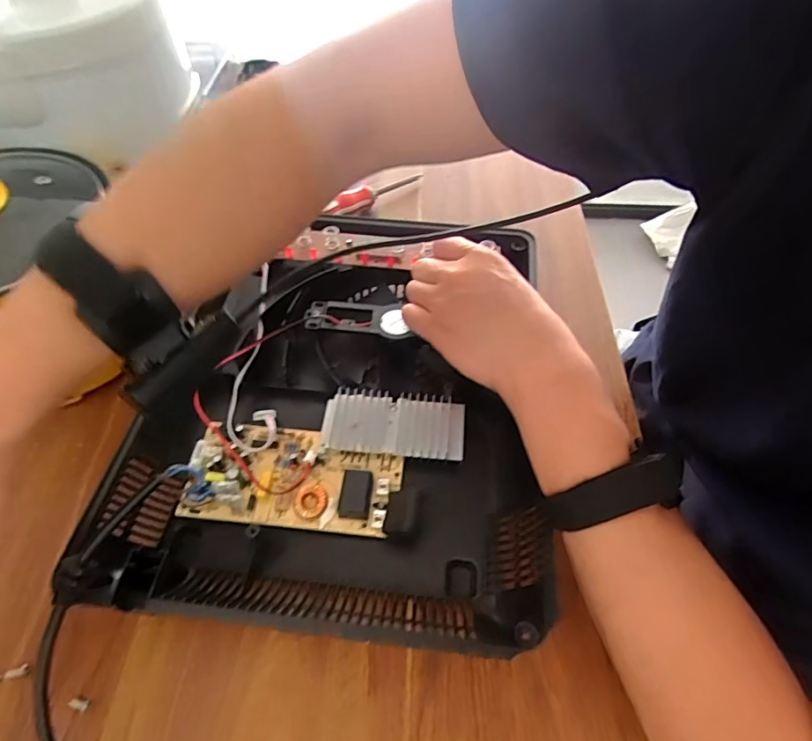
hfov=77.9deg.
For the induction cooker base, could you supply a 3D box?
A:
[{"bbox_3d":[-0.041,0.014,0.379,0.267,0.058,0.331,6,53,2],"label":"induction cooker base"}]

